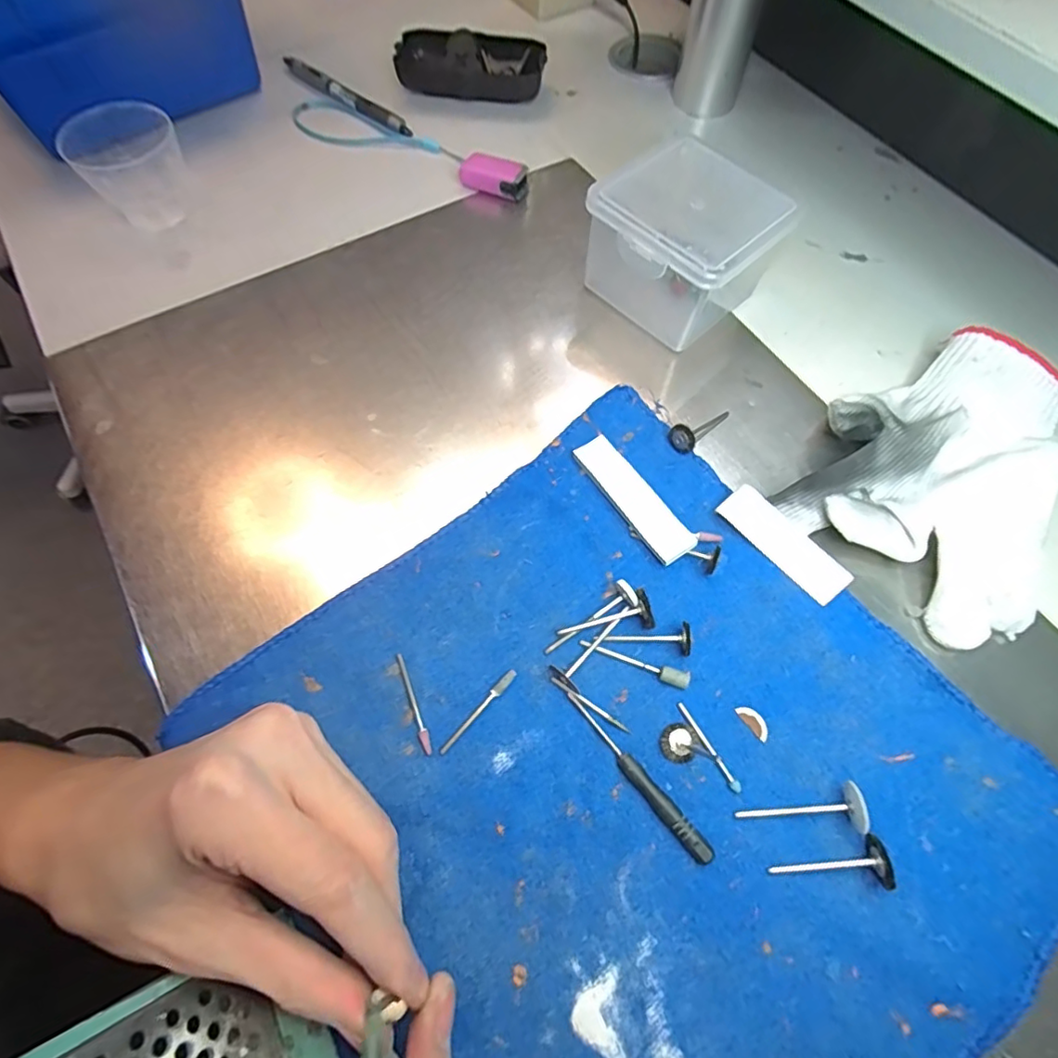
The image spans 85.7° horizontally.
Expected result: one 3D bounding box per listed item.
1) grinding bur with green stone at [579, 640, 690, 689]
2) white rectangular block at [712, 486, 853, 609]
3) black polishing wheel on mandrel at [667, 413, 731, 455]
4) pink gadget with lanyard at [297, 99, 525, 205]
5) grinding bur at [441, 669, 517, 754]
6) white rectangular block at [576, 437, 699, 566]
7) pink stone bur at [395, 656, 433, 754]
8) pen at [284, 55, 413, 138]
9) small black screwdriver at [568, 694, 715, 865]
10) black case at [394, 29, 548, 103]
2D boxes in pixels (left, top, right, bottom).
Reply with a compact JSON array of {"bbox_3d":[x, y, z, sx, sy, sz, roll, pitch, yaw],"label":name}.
[{"bbox_3d":[0.046,0.059,0.251,0.049,0.006,0.007,16,65,6],"label":"grinding bur with green stone"},{"bbox_3d":[0.123,0.007,0.276,0.021,0.006,0.067,-44,75,0],"label":"white rectangular block"},{"bbox_3d":[0.094,-0.054,0.310,0.045,0.013,0.014,-24,66,-34],"label":"black polishing wheel on mandrel"},{"bbox_3d":[-0.090,-0.282,0.411,0.208,0.018,0.038,29,67,12],"label":"pink gadget with lanyard"},{"bbox_3d":[-0.022,0.078,0.244,0.004,0.004,0.044,40,69,16],"label":"grinding bur"},{"bbox_3d":[0.054,-0.017,0.287,0.024,0.008,0.076,-29,68,-15],"label":"white rectangular block"},{"bbox_3d":[-0.050,0.075,0.245,0.004,0.004,0.045,-20,66,-11],"label":"pink stone bur"},{"bbox_3d":[-0.144,-0.336,0.439,0.142,0.012,0.014,39,69,16],"label":"pen"},{"bbox_3d":[0.044,0.099,0.232,0.007,0.007,0.079,-36,70,-17],"label":"small black screwdriver"},{"bbox_3d":[-0.045,-0.359,0.443,0.113,0.032,0.039,10,64,3],"label":"black case"}]

